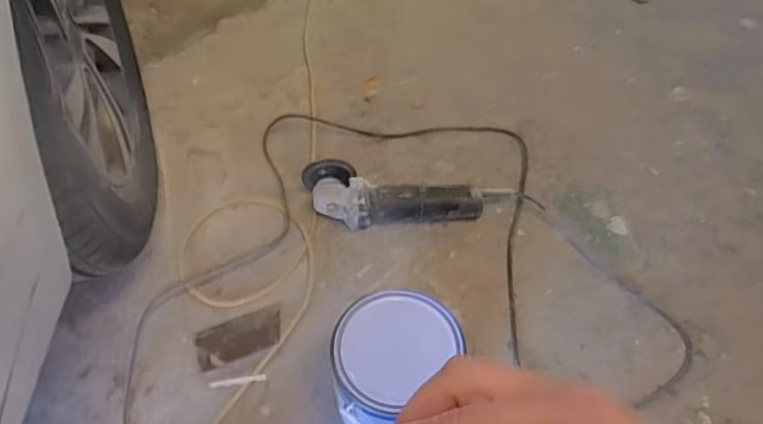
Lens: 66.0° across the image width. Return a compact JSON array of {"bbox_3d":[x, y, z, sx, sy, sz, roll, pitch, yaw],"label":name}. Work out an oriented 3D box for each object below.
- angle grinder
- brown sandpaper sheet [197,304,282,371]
[{"bbox_3d":[0.041,-0.019,0.975,0.347,0.070,0.105,3,51,2],"label":"angle grinder"},{"bbox_3d":[-0.205,0.182,0.857,0.125,0.011,0.064,-18,54,-15],"label":"brown sandpaper sheet"}]

